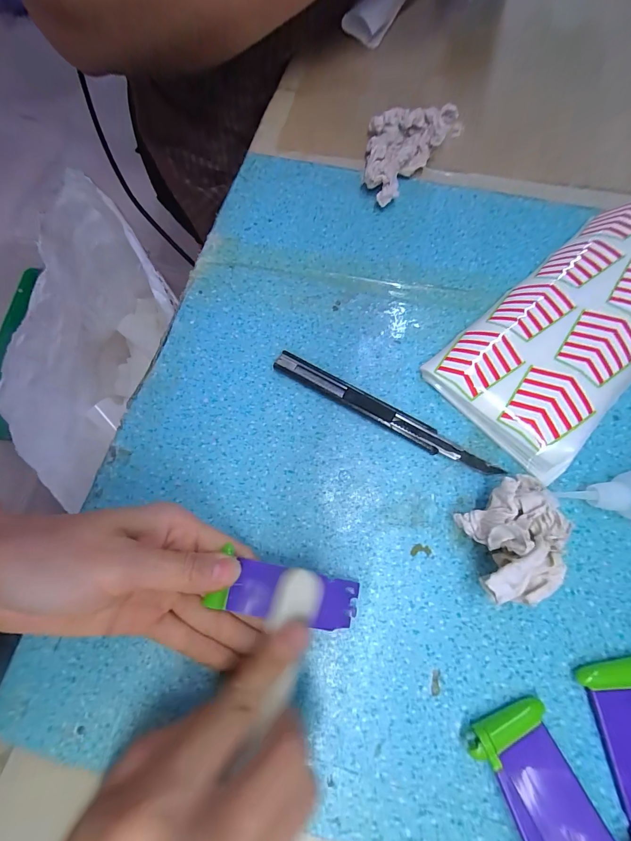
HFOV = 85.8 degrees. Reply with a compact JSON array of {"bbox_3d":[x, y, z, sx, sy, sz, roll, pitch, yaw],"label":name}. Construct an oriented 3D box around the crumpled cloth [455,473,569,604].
[{"bbox_3d":[0.106,0.066,0.184,0.059,0.044,0.051,-34,73,-9],"label":"crumpled cloth"}]

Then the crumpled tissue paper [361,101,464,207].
[{"bbox_3d":[0.076,-0.220,0.283,0.069,0.035,0.084,9,71,5],"label":"crumpled tissue paper"}]

